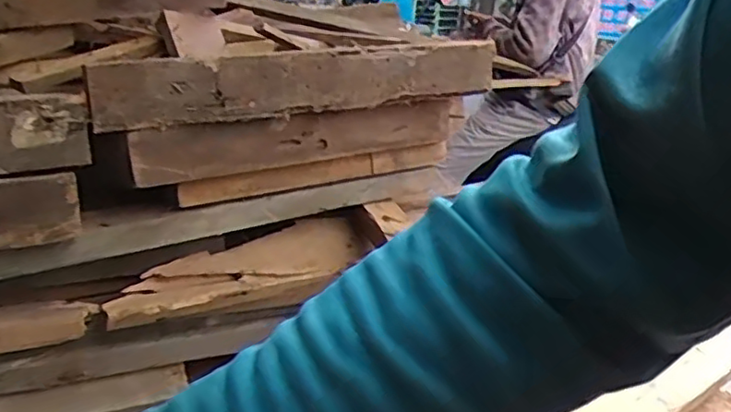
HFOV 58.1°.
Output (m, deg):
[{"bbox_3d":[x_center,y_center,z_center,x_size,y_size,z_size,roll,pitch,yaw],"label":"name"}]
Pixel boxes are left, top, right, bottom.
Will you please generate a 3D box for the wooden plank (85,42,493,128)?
[{"bbox_3d":[-0.068,-0.175,0.911,0.582,0.082,0.044,-9,22,-28],"label":"wooden plank"}]

